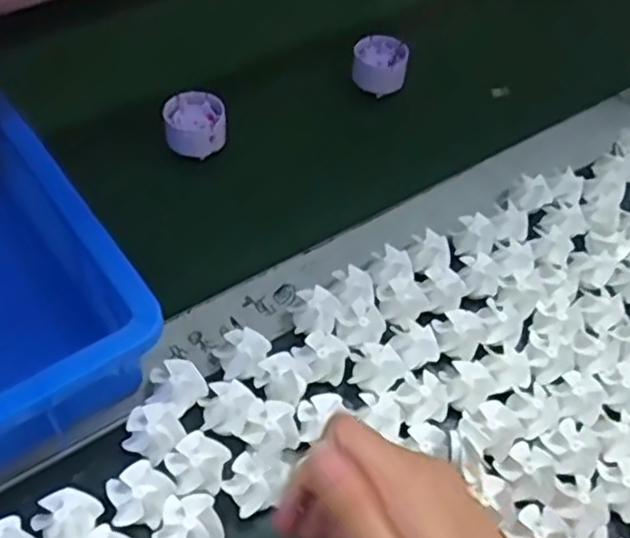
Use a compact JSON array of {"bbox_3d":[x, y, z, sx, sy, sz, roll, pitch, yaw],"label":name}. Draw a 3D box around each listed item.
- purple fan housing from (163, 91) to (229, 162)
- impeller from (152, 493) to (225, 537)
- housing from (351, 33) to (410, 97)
[{"bbox_3d":[-0.093,-0.112,0.545,0.046,0.029,0.044,2,53,-3],"label":"purple fan housing"},{"bbox_3d":[-0.066,0.133,0.365,0.034,0.016,0.032,-30,61,-24],"label":"impeller"},{"bbox_3d":[0.056,-0.176,0.607,0.046,0.034,0.039,11,53,3],"label":"housing"}]

